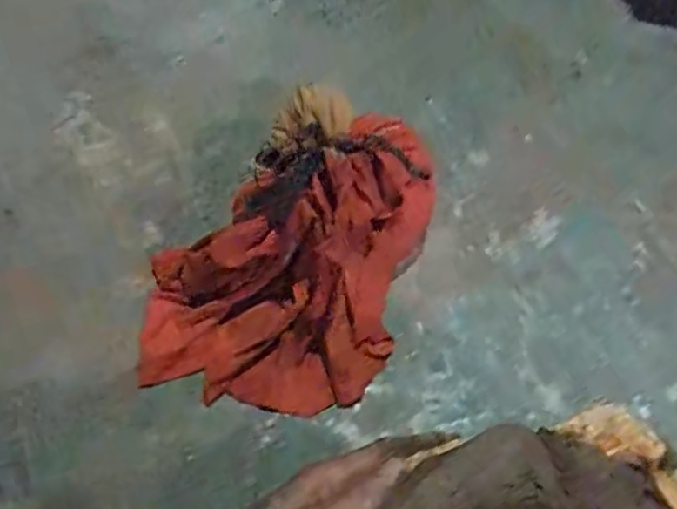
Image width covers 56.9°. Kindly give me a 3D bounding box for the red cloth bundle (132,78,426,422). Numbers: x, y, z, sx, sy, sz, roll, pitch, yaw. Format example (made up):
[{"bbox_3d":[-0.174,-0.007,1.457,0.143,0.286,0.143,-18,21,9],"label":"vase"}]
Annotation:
[{"bbox_3d":[-0.045,-0.014,0.508,0.207,0.120,0.257,16,63,10],"label":"red cloth bundle"}]

